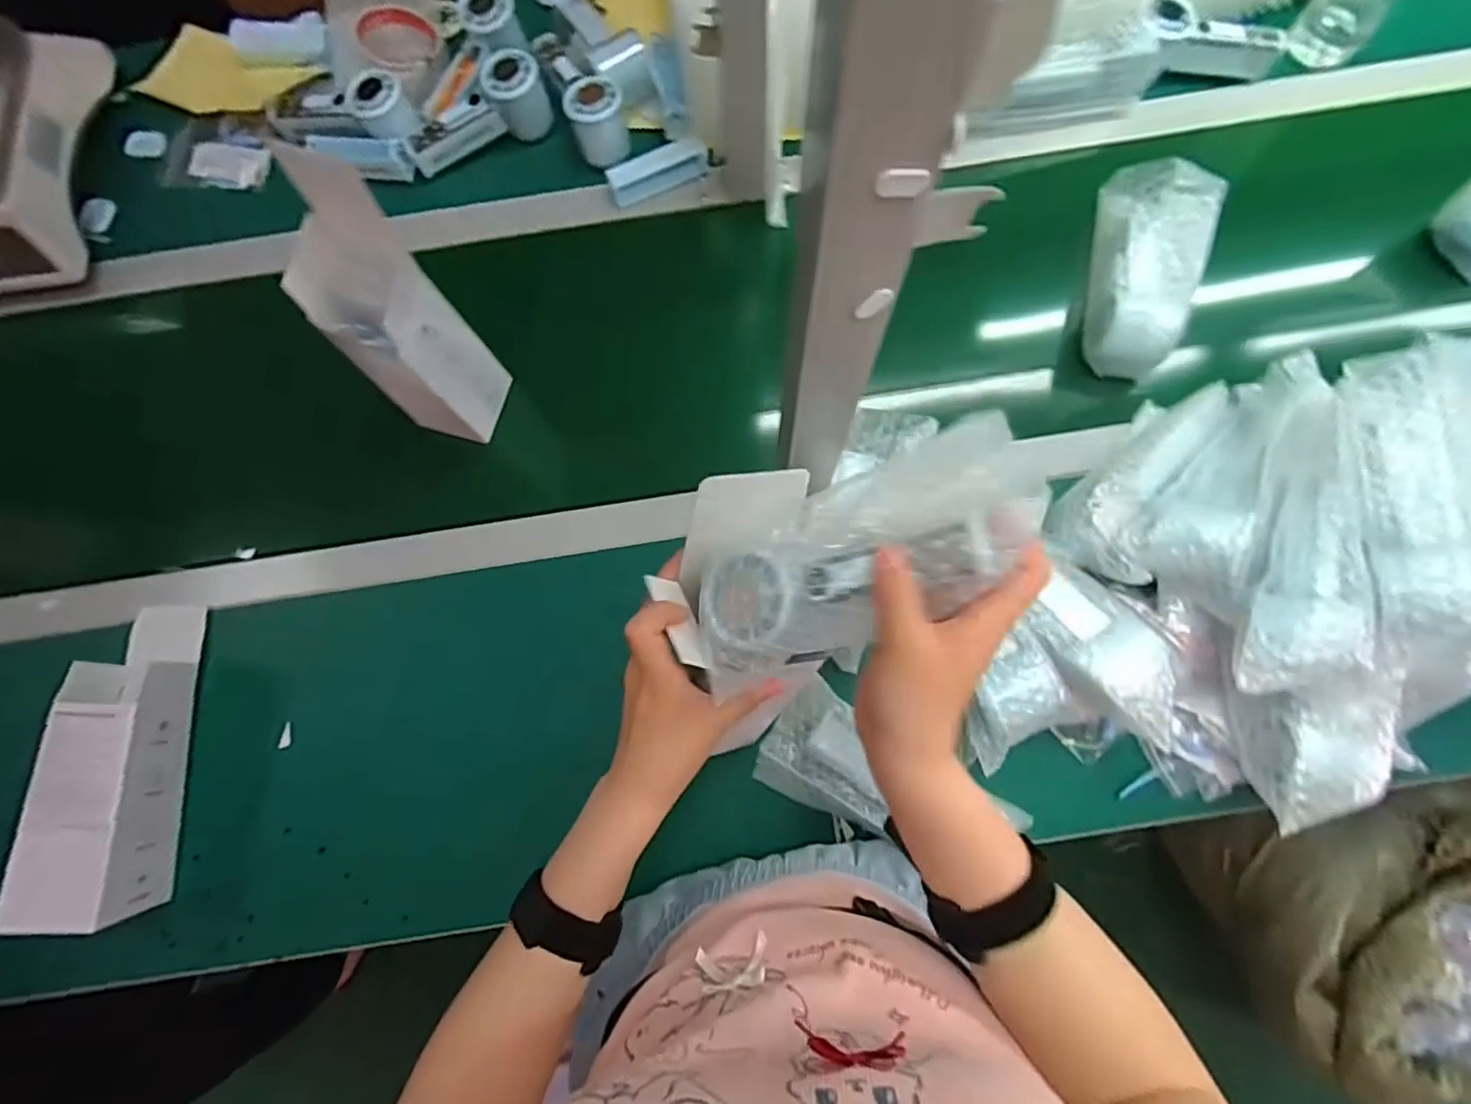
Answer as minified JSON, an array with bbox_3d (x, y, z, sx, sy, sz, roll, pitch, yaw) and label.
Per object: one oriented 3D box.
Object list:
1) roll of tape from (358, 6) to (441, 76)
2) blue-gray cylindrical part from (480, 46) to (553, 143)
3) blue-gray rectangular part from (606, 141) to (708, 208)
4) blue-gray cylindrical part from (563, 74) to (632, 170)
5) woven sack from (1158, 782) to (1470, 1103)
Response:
[{"bbox_3d":[-0.358,-0.544,0.661,0.076,0.019,0.093,-43,81,-7],"label":"roll of tape"},{"bbox_3d":[-0.223,-0.469,0.647,0.057,0.065,0.064,-21,79,-3],"label":"blue-gray cylindrical part"},{"bbox_3d":[-0.077,-0.381,0.629,0.101,0.030,0.022,-22,79,-3],"label":"blue-gray rectangular part"},{"bbox_3d":[-0.137,-0.433,0.627,0.056,0.047,0.064,-16,79,-2],"label":"blue-gray cylindrical part"},{"bbox_3d":[0.893,0.500,0.860,0.386,0.307,0.375,-13,79,-2],"label":"woven sack"}]

